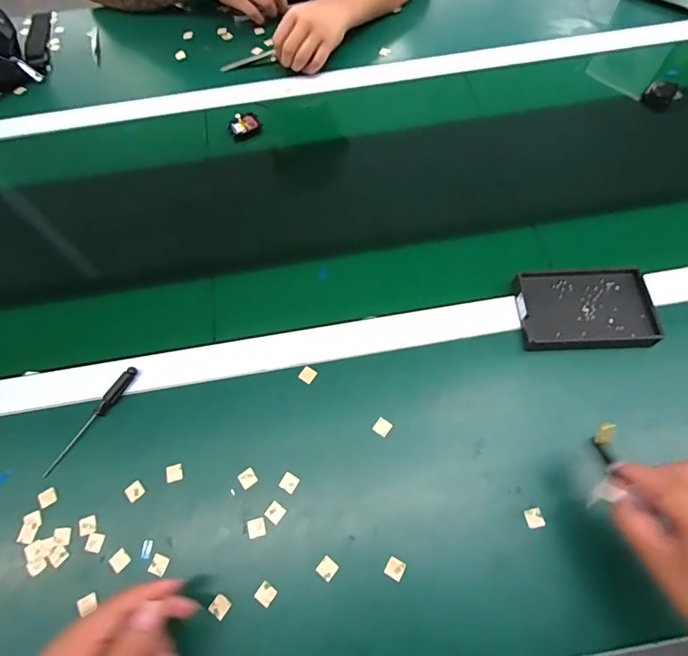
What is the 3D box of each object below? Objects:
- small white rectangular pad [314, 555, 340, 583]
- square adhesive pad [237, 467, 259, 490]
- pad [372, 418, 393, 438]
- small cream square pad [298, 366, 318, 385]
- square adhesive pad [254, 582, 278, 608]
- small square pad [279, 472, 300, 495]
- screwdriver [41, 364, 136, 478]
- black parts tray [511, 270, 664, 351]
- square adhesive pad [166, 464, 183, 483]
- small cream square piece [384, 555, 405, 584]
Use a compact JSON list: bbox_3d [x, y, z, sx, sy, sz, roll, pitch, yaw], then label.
[{"bbox_3d":[-0.015,0.220,0.393,0.016,0.004,0.016,34,71,18],"label":"small white rectangular pad"},{"bbox_3d":[-0.096,0.149,0.429,0.016,0.004,0.017,-34,67,-12],"label":"square adhesive pad"},{"bbox_3d":[0.040,0.102,0.444,0.016,0.004,0.016,33,71,17],"label":"pad"},{"bbox_3d":[-0.039,0.051,0.470,0.016,0.004,0.017,30,70,16],"label":"small cream square pad"},{"bbox_3d":[-0.070,0.239,0.386,0.016,0.004,0.016,32,70,17],"label":"square adhesive pad"},{"bbox_3d":[-0.054,0.153,0.425,0.016,0.004,0.016,26,69,15],"label":"small square pad"},{"bbox_3d":[-0.265,0.097,0.452,0.013,0.014,0.132,29,70,16],"label":"screwdriver"},{"bbox_3d":[0.267,-0.021,0.482,0.139,0.026,0.092,-2,64,2],"label":"black parts tray"},{"bbox_3d":[-0.171,0.146,0.433,0.016,0.004,0.016,-17,65,-4],"label":"square adhesive pad"},{"bbox_3d":[0.046,0.218,0.390,0.016,0.004,0.016,29,70,16],"label":"small cream square piece"}]

